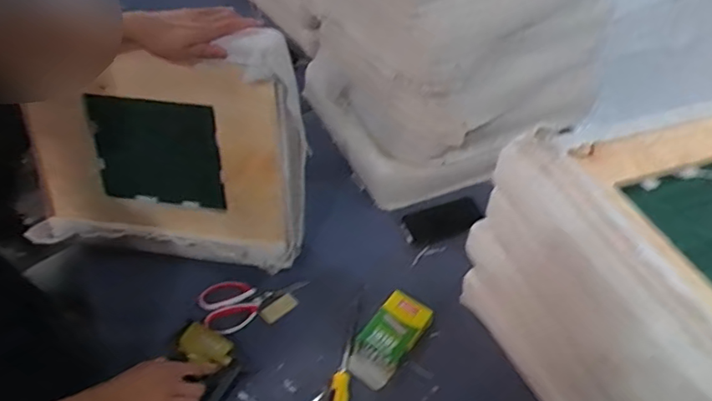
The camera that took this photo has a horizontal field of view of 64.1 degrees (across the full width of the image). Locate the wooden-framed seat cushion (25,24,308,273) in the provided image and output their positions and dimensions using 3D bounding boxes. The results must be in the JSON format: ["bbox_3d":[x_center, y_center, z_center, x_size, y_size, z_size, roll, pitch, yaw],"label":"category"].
[{"bbox_3d":[-0.338,-0.086,0.975,0.502,0.402,0.090,5,33,8],"label":"wooden-framed seat cushion"}]

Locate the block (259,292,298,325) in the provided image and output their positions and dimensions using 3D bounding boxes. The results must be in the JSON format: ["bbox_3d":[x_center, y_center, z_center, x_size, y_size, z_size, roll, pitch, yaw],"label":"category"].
[{"bbox_3d":[-0.138,0.192,1.012,0.065,0.011,0.031,-32,54,-25],"label":"block"}]

